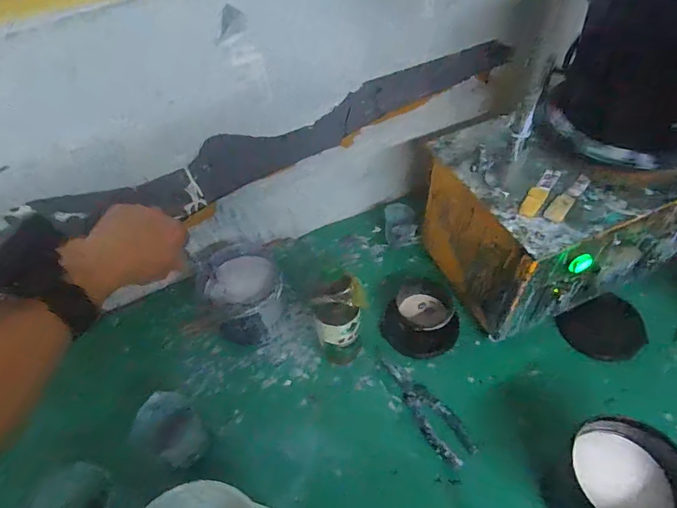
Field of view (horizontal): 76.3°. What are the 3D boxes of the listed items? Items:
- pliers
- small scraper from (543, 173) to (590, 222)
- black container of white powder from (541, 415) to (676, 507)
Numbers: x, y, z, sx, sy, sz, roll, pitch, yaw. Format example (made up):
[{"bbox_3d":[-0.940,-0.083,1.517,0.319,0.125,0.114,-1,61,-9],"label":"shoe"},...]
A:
[{"bbox_3d":[0.120,0.217,0.611,0.052,0.009,0.167,-32,55,-18],"label":"pliers"},{"bbox_3d":[0.290,-0.071,0.543,0.022,0.004,0.097,33,62,28],"label":"small scraper"},{"bbox_3d":[0.319,0.266,0.495,0.129,0.100,0.119,-3,51,4],"label":"black container of white powder"}]

